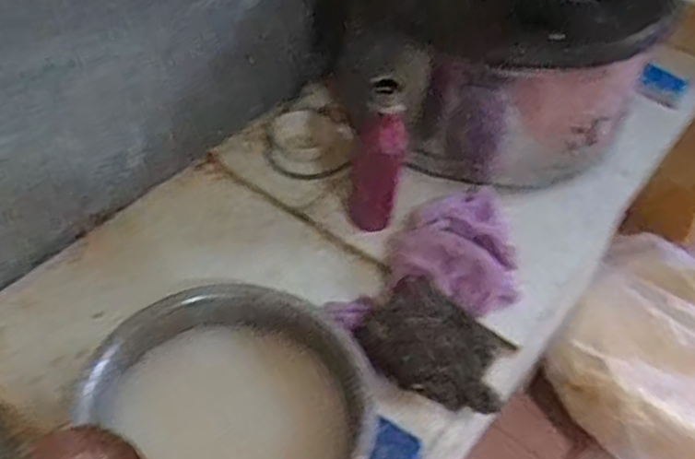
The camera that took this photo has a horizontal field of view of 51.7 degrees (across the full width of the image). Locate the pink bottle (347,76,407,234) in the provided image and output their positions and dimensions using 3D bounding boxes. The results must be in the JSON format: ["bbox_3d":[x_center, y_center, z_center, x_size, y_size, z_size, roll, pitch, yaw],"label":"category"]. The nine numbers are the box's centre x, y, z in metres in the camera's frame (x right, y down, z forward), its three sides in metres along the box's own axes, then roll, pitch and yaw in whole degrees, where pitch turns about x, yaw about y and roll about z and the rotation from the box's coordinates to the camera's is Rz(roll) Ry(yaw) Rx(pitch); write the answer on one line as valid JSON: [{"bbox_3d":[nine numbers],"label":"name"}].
[{"bbox_3d":[0.048,-0.108,1.075,0.072,0.253,0.082,9,46,3],"label":"pink bottle"}]

